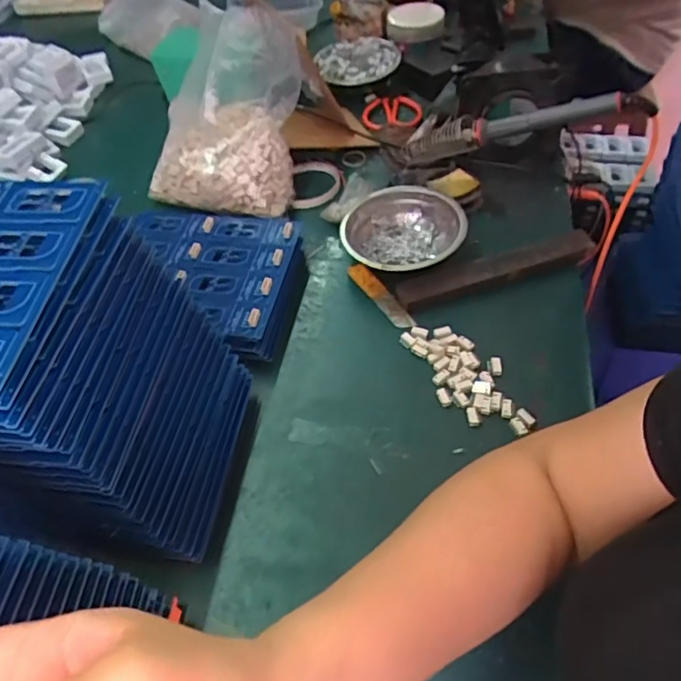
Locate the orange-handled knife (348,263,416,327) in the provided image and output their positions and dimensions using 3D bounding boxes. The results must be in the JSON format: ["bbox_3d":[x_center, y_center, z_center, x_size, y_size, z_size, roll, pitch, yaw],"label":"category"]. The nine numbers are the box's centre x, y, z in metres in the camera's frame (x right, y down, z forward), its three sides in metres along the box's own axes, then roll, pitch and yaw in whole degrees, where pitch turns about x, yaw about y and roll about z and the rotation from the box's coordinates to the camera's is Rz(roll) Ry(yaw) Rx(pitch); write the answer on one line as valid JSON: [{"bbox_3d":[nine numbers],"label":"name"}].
[{"bbox_3d":[0.041,-0.047,0.581,0.017,0.015,0.102,-28,54,-15],"label":"orange-handled knife"}]

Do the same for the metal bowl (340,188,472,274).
[{"bbox_3d":[0.067,-0.110,0.605,0.127,0.041,0.120,-3,52,4],"label":"metal bowl"}]

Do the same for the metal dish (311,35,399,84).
[{"bbox_3d":[0.024,-0.416,0.836,0.118,0.015,0.122,-8,53,11],"label":"metal dish"}]

